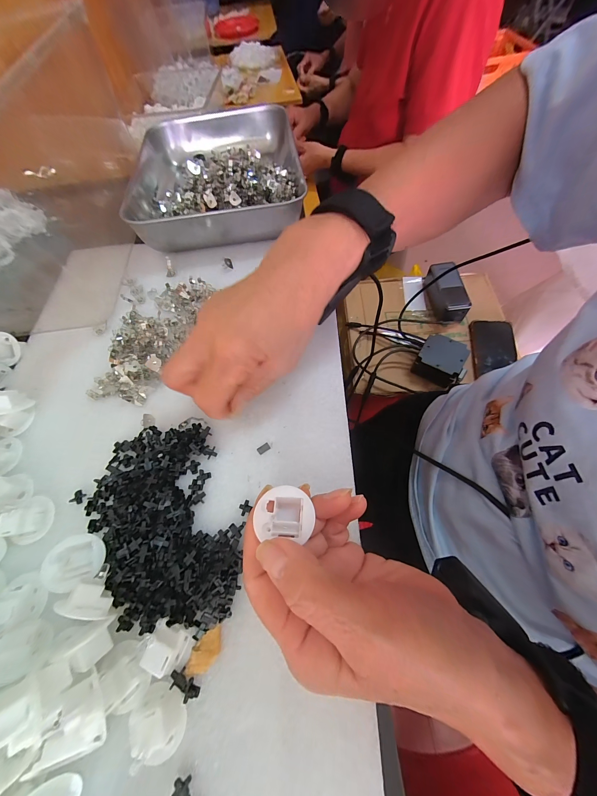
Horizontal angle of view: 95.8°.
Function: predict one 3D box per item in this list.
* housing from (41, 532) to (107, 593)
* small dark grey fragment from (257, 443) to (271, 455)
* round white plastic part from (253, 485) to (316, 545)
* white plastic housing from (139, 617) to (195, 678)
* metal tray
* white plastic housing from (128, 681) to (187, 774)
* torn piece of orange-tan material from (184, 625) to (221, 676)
[{"bbox_3d":[-0.148,0.108,0.179,0.032,0.012,0.031,18,48,-21],"label":"housing"},{"bbox_3d":[-0.028,0.040,0.216,0.010,0.004,0.006,-31,68,-11],"label":"small dark grey fragment"},{"bbox_3d":[-0.007,0.062,0.147,0.030,0.008,0.027,2,66,3],"label":"round white plastic part"},{"bbox_3d":[-0.078,0.149,0.161,0.024,0.011,0.023,16,67,9],"label":"white plastic housing"},{"bbox_3d":[-0.106,-0.288,0.339,0.205,0.042,0.253,-8,66,-1],"label":"metal tray"},{"bbox_3d":[-0.078,0.179,0.147,0.030,0.016,0.027,40,73,18],"label":"white plastic housing"},{"bbox_3d":[-0.057,0.155,0.164,0.014,0.004,0.028,39,73,18],"label":"torn piece of orange-tan material"}]

